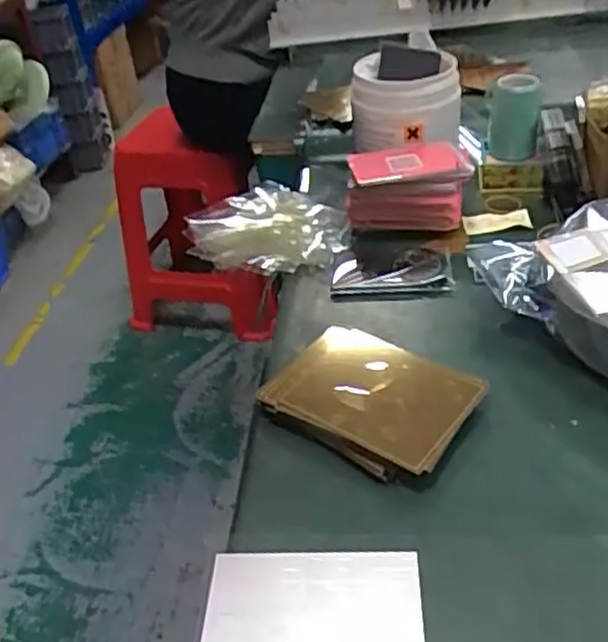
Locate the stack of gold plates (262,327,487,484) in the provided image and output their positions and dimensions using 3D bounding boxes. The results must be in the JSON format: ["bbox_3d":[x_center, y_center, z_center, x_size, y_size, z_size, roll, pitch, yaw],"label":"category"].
[{"bbox_3d":[0.041,0.045,0.422,0.114,0.019,0.088,22,46,33],"label":"stack of gold plates"}]

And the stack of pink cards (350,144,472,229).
[{"bbox_3d":[0.084,-0.107,0.569,0.098,0.056,0.058,4,38,15],"label":"stack of pink cards"}]

